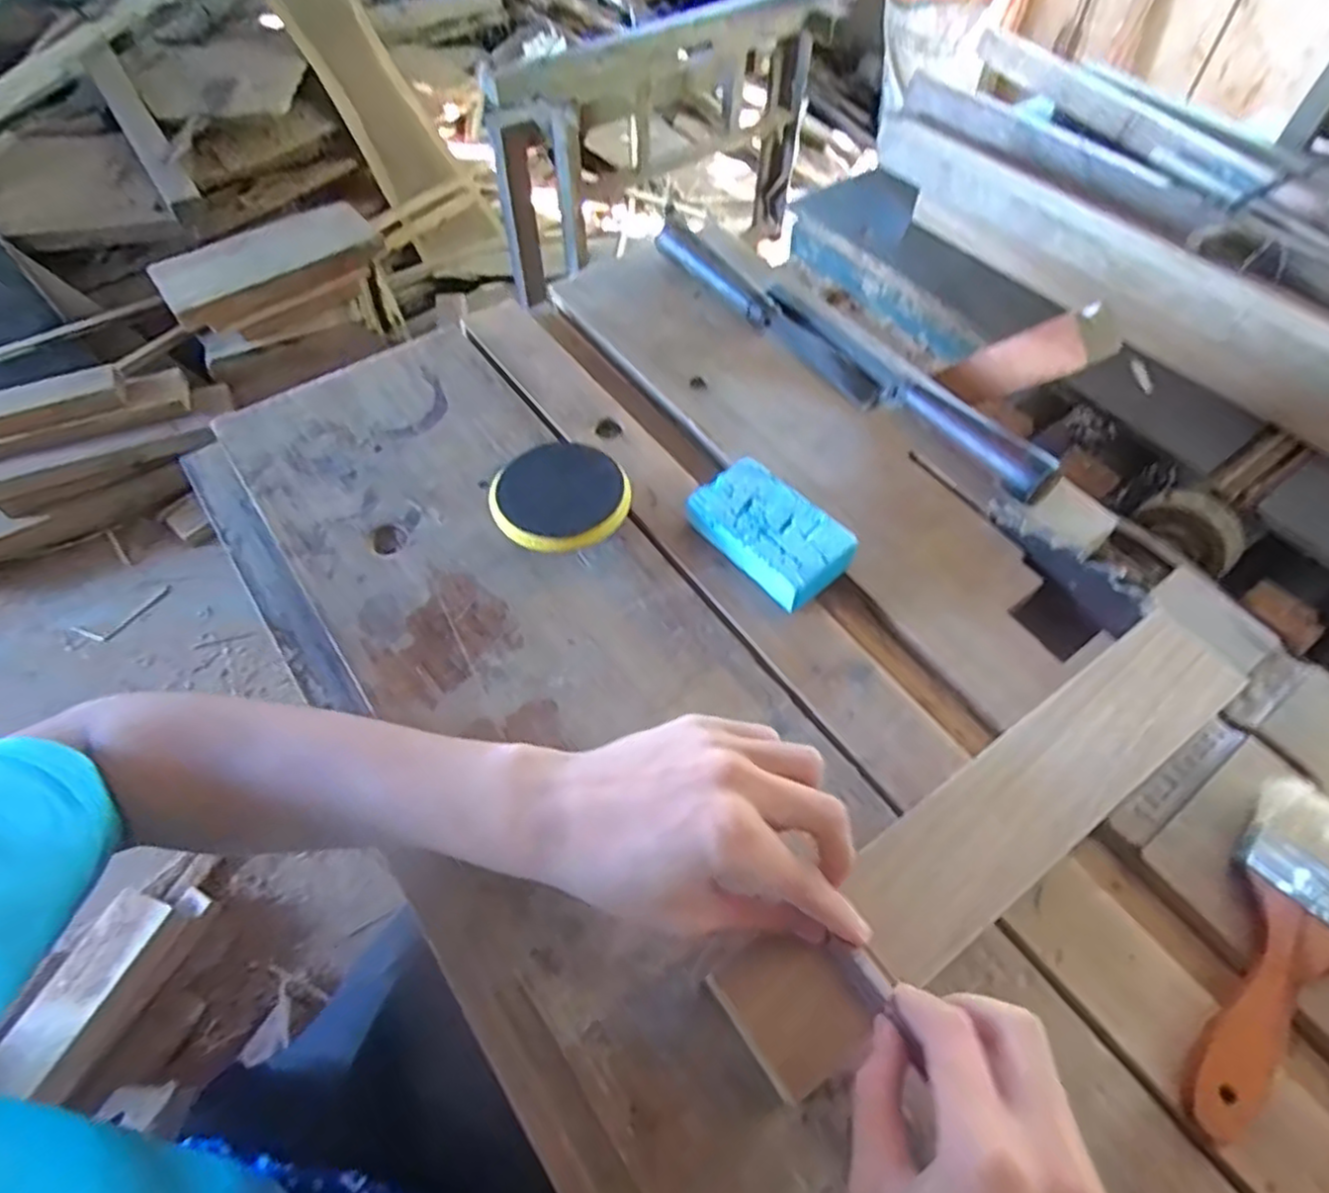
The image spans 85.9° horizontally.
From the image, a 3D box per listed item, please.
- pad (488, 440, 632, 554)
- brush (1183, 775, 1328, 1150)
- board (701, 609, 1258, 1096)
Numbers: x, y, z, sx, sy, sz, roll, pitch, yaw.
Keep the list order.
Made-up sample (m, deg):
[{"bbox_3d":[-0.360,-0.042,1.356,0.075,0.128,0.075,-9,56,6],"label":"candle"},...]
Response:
[{"bbox_3d":[-0.069,-0.062,0.471,0.084,0.037,0.081,0,58,-1],"label":"pad"},{"bbox_3d":[0.299,0.175,0.344,0.073,0.023,0.182,40,65,21],"label":"brush"},{"bbox_3d":[0.173,0.109,0.359,0.334,0.014,0.059,-31,63,-19],"label":"board"}]

